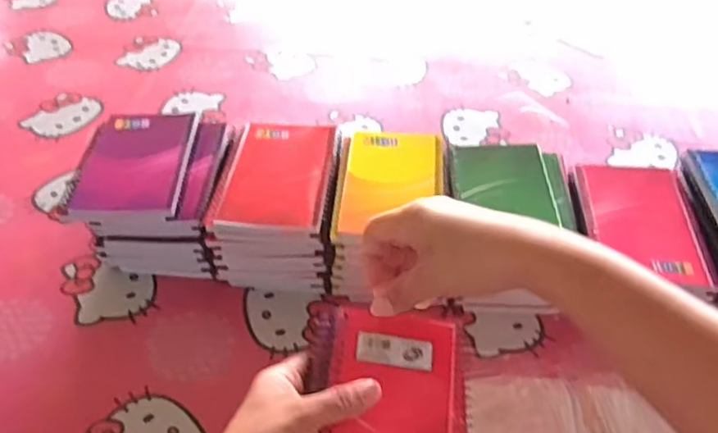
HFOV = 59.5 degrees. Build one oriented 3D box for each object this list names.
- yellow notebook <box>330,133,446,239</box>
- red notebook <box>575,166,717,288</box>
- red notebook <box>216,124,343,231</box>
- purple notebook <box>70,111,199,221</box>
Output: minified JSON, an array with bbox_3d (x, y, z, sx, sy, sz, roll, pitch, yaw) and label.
[{"bbox_3d":[0.028,-0.031,0.522,0.080,0.006,0.132,7,45,4],"label":"yellow notebook"},{"bbox_3d":[0.227,0.003,0.502,0.088,0.006,0.125,5,44,3],"label":"red notebook"},{"bbox_3d":[-0.064,-0.035,0.523,0.083,0.011,0.125,4,44,3],"label":"red notebook"},{"bbox_3d":[-0.190,-0.047,0.535,0.087,0.013,0.126,-1,43,-3],"label":"purple notebook"}]

